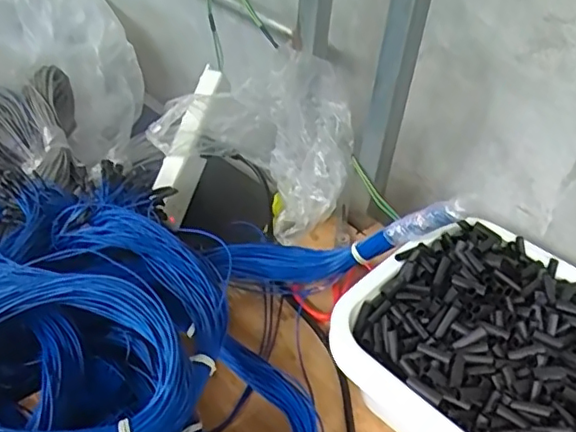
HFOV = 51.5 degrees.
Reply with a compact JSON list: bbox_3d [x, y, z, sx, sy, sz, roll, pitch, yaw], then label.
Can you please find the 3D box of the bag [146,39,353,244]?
[{"bbox_3d":[-0.031,-0.093,0.624,0.212,0.138,0.117,32,44,26],"label":"bag"}]

